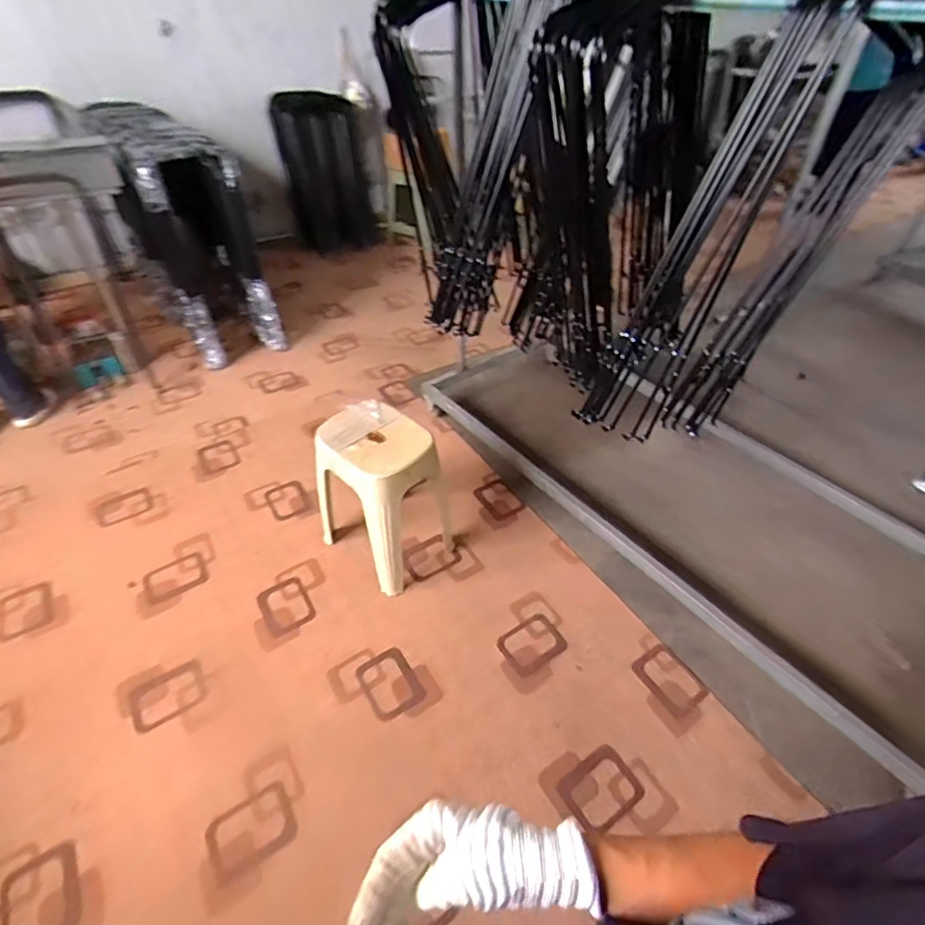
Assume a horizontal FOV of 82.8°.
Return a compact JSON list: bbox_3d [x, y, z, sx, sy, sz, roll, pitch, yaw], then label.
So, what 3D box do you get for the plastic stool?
[{"bbox_3d":[-0.259,0.099,1.660,0.245,0.486,0.366,-34,52,-31],"label":"plastic stool"}]

